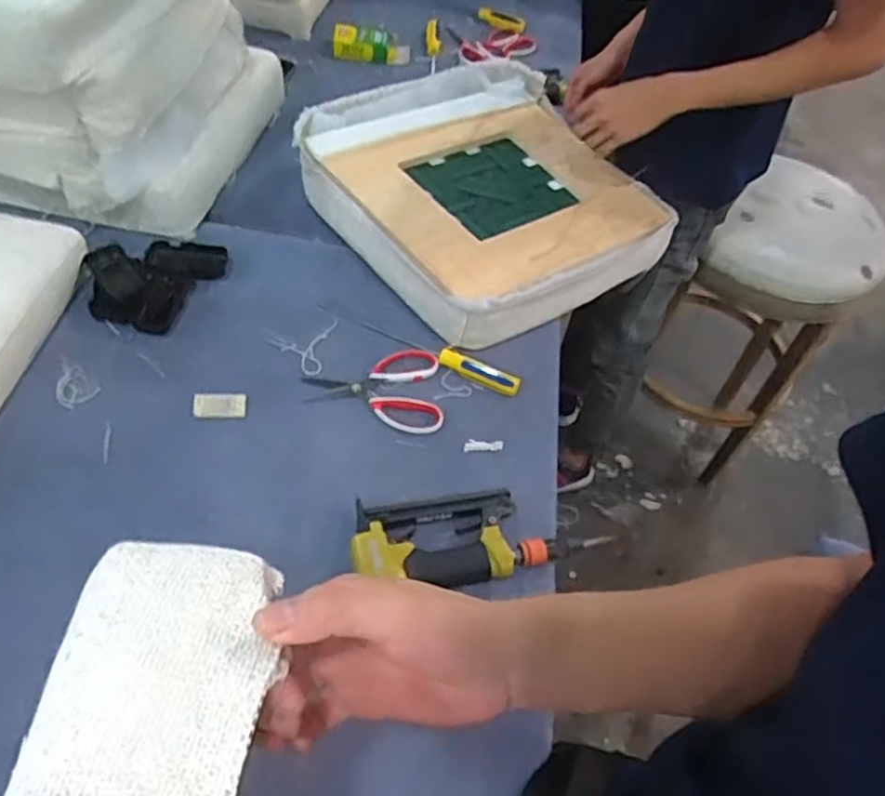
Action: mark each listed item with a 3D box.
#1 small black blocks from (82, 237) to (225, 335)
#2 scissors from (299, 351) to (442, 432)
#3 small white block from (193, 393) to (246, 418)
[{"bbox_3d":[-0.405,-0.171,0.984,0.149,0.037,0.183,20,51,6],"label":"small black blocks"},{"bbox_3d":[-0.091,-0.017,0.939,0.173,0.012,0.139,2,51,-8],"label":"scissors"},{"bbox_3d":[-0.277,0.009,0.888,0.063,0.005,0.034,1,56,-9],"label":"small white block"}]

